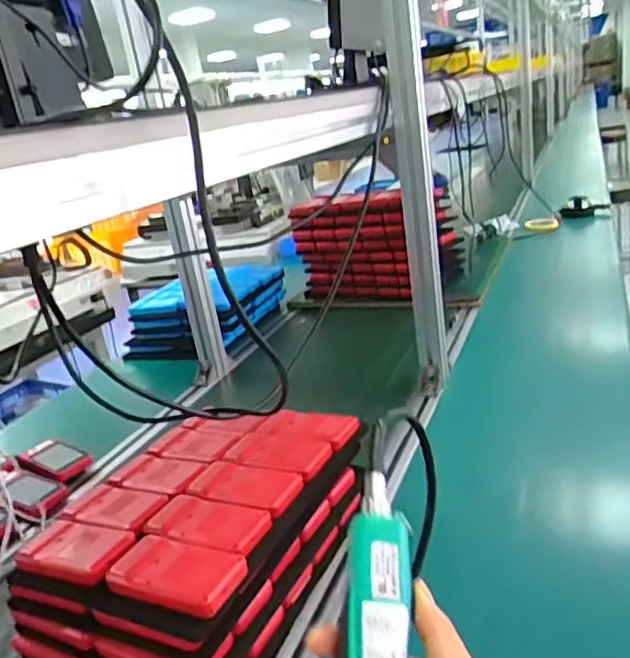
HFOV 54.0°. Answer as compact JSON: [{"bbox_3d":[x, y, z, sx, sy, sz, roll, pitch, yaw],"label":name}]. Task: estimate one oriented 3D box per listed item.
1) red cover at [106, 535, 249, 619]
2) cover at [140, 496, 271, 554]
[{"bbox_3d":[-0.122,0.214,0.549,0.121,0.014,0.066,1,21,27],"label":"red cover"},{"bbox_3d":[-0.107,0.190,0.608,0.125,0.012,0.066,1,21,28],"label":"cover"}]

